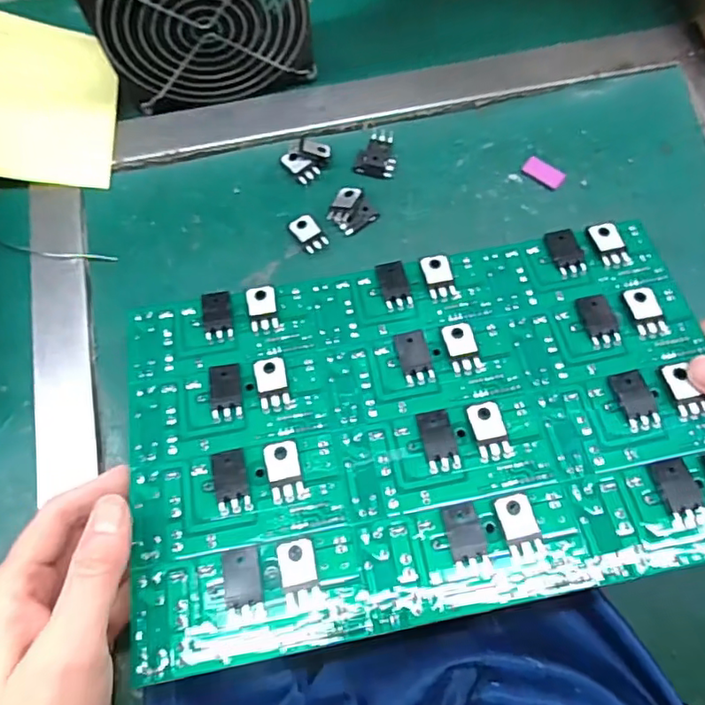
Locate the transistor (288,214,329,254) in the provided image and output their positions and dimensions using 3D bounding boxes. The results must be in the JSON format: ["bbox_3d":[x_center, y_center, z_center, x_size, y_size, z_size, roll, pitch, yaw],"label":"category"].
[{"bbox_3d":[-0.027,-0.073,0.341,0.016,0.004,0.025,-33,74,-9],"label":"transistor"}]

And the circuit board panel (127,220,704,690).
[{"bbox_3d":[0.037,0.029,0.265,0.278,0.007,0.172,-11,62,-4],"label":"circuit board panel"}]

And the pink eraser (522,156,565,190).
[{"bbox_3d":[0.121,-0.114,0.355,0.026,0.006,0.012,35,76,12],"label":"pink eraser"}]

